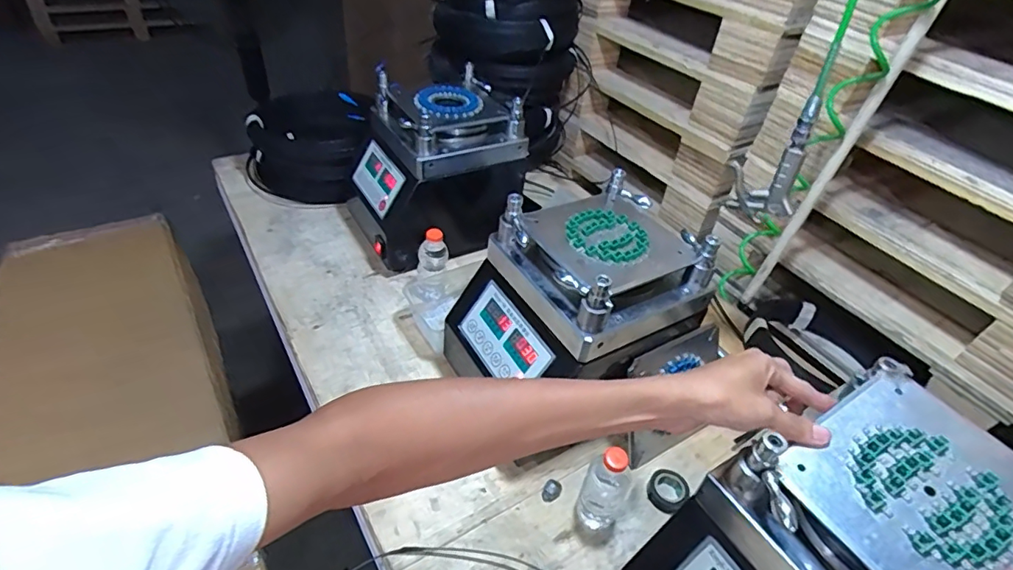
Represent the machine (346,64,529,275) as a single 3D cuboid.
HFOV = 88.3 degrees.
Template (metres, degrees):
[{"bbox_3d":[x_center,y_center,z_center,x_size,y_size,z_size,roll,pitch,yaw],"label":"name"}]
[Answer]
[{"bbox_3d":[-0.137,-0.226,1.009,0.296,0.277,0.278,-16,46,-23],"label":"machine"}]

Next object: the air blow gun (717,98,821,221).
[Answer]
[{"bbox_3d":[0.349,-0.161,0.684,0.091,0.165,0.020,30,47,25],"label":"air blow gun"}]

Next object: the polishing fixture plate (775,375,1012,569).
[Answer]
[{"bbox_3d":[0.329,0.162,0.405,0.167,0.009,0.166,-27,50,-17],"label":"polishing fixture plate"}]

